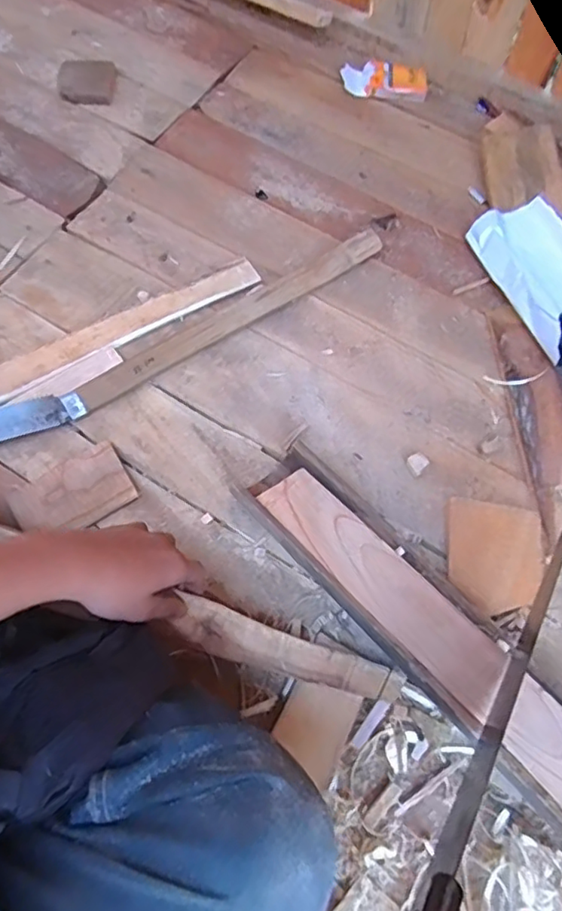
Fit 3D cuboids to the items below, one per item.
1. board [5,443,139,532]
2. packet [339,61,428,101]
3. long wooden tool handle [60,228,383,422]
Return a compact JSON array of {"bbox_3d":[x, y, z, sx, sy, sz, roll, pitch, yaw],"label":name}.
[{"bbox_3d":[-0.216,0.042,0.599,0.115,0.013,0.073,-29,71,-15],"label":"board"},{"bbox_3d":[0.155,-0.563,0.865,0.128,0.028,0.057,9,66,1],"label":"packet"},{"bbox_3d":[-0.059,-0.164,0.688,0.427,0.024,0.035,-32,72,-16],"label":"long wooden tool handle"}]

